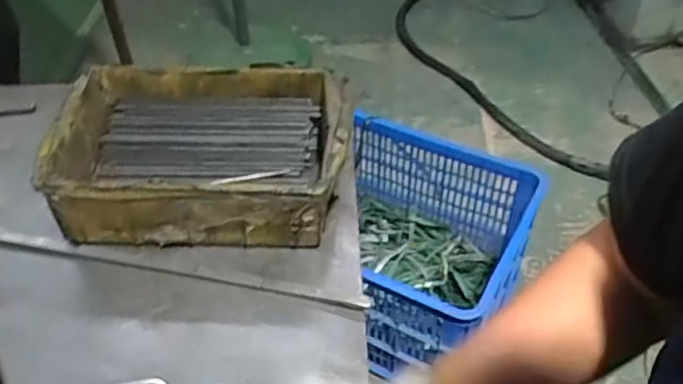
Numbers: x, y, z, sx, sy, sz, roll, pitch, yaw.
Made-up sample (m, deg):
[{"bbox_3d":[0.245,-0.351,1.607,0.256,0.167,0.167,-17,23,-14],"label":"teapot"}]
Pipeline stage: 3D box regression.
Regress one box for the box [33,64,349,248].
[{"bbox_3d":[-0.126,-0.038,0.574,0.252,0.077,0.185,0,44,2],"label":"box"}]

